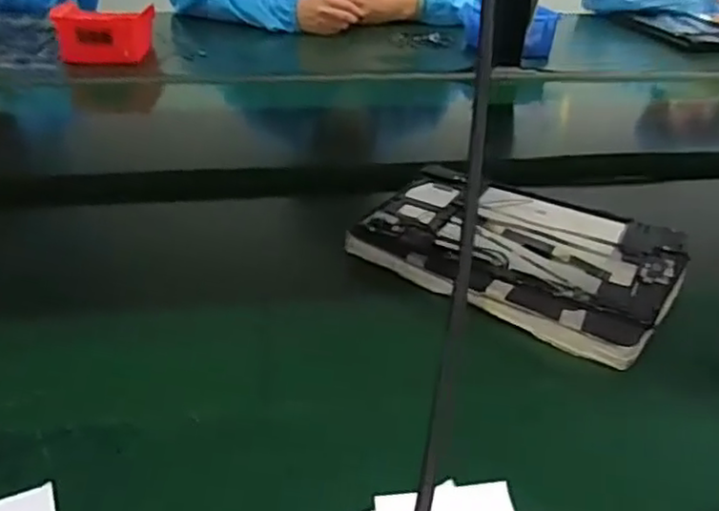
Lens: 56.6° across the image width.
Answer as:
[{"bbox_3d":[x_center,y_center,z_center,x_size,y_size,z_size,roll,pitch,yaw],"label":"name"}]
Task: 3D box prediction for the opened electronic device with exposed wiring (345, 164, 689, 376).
[{"bbox_3d":[0.134,-0.008,0.556,0.241,0.025,0.169,23,39,28],"label":"opened electronic device with exposed wiring"}]

